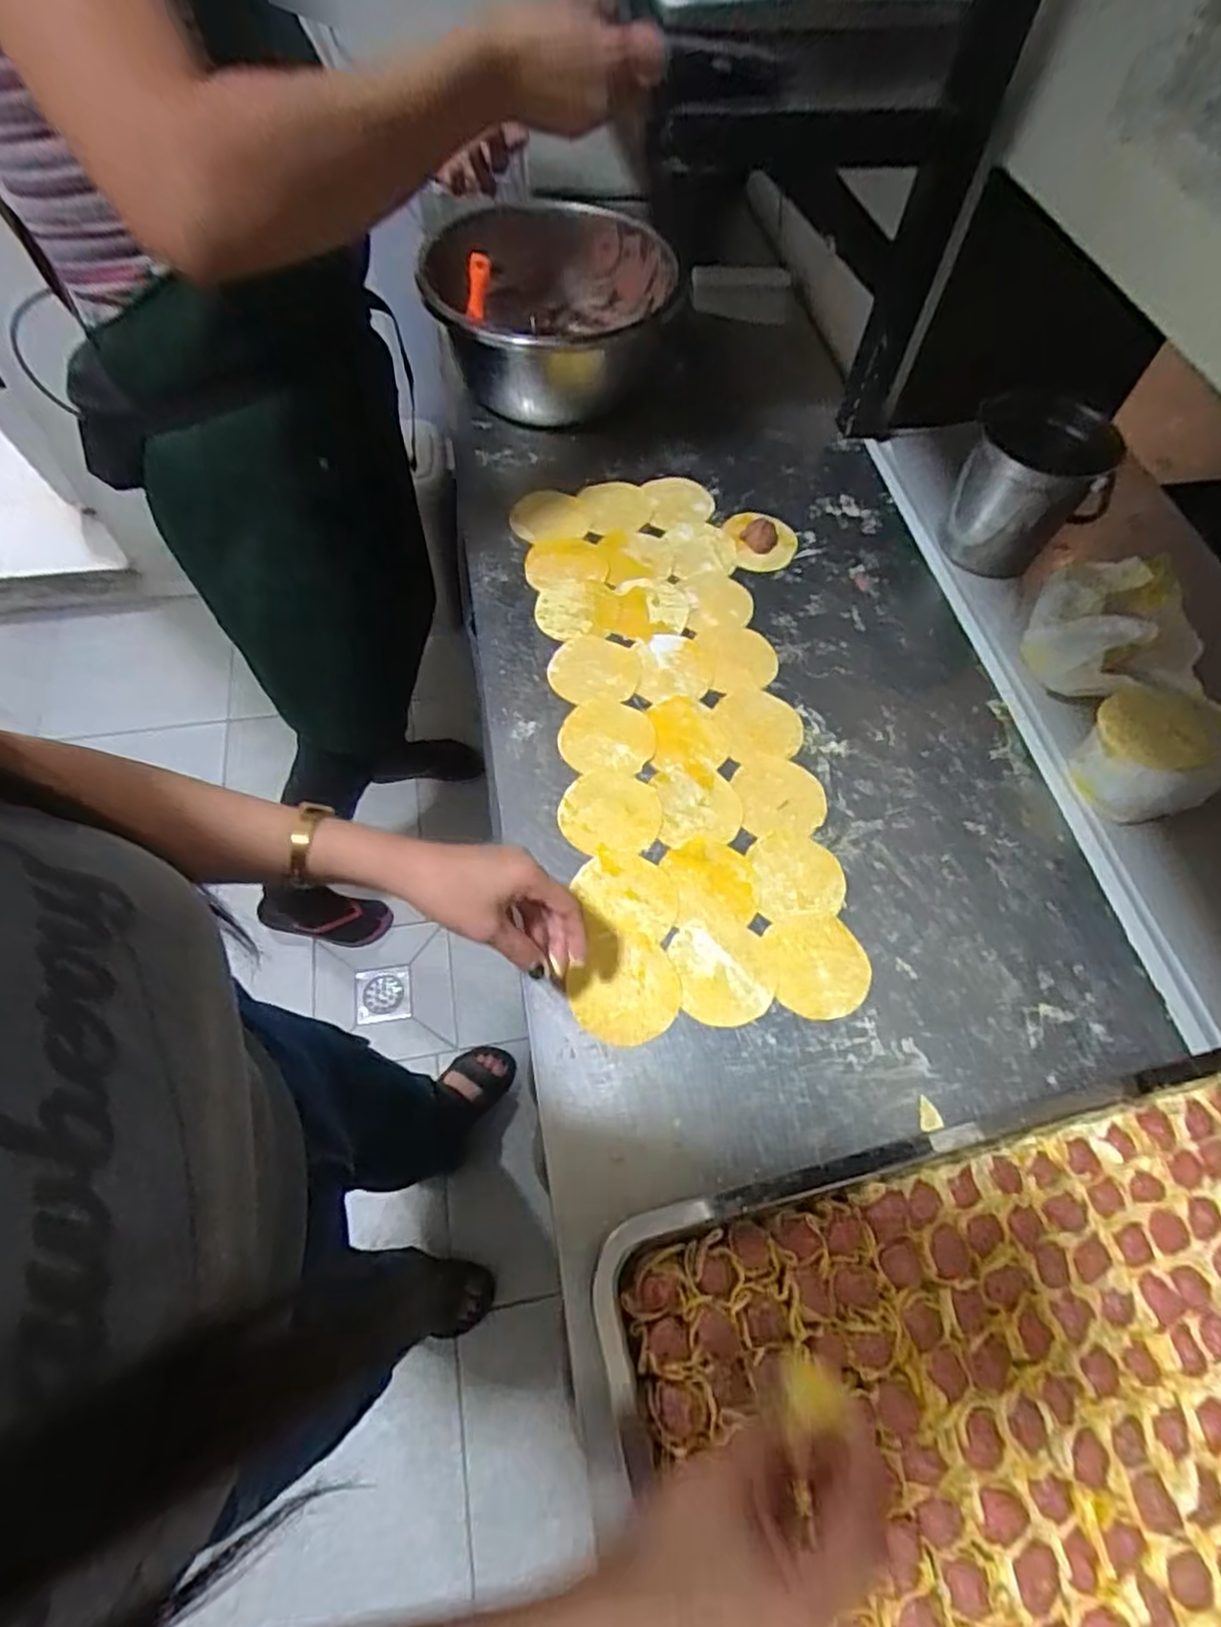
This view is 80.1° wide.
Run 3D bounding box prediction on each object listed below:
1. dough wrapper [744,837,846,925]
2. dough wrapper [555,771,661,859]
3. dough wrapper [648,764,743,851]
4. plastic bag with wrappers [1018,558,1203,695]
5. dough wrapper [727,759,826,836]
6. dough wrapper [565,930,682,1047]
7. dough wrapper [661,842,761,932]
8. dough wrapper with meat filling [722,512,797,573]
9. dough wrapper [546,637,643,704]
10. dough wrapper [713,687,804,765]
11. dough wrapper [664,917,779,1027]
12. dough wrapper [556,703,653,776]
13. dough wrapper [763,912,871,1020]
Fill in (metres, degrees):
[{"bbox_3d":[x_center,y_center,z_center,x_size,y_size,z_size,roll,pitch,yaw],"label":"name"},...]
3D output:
[{"bbox_3d":[0.153,0.051,0.594,0.074,0.004,0.071,-4,61,-5],"label":"dough wrapper"},{"bbox_3d":[0.000,0.000,0.612,0.084,0.004,0.079,1,61,-2],"label":"dough wrapper"},{"bbox_3d":[0.075,-0.008,0.622,0.073,0.004,0.076,-2,61,-4],"label":"dough wrapper"},{"bbox_3d":[0.473,-0.167,0.681,0.139,0.077,0.130,24,63,10],"label":"plastic bag with wrappers"},{"bbox_3d":[0.147,-0.015,0.627,0.076,0.004,0.075,1,61,-2],"label":"dough wrapper"},{"bbox_3d":[0.012,0.131,0.543,0.079,0.006,0.082,1,63,-2],"label":"dough wrapper"},{"bbox_3d":[0.084,0.058,0.587,0.070,0.004,0.075,-11,62,-9],"label":"dough wrapper"},{"bbox_3d":[0.161,-0.292,0.772,0.067,0.012,0.080,-10,62,-9],"label":"dough wrapper with meat filling"},{"bbox_3d":[-0.015,-0.135,0.685,0.086,0.006,0.079,1,61,-2],"label":"dough wrapper"},{"bbox_3d":[0.138,-0.082,0.664,0.073,0.004,0.076,1,61,-2],"label":"dough wrapper"},{"bbox_3d":[0.087,0.119,0.552,0.076,0.004,0.081,1,61,-2],"label":"dough wrapper"},{"bbox_3d":[-0.003,-0.070,0.650,0.084,0.004,0.076,0,61,-3],"label":"dough wrapper"},{"bbox_3d":[0.160,0.115,0.557,0.073,0.004,0.080,1,63,-2],"label":"dough wrapper"}]

